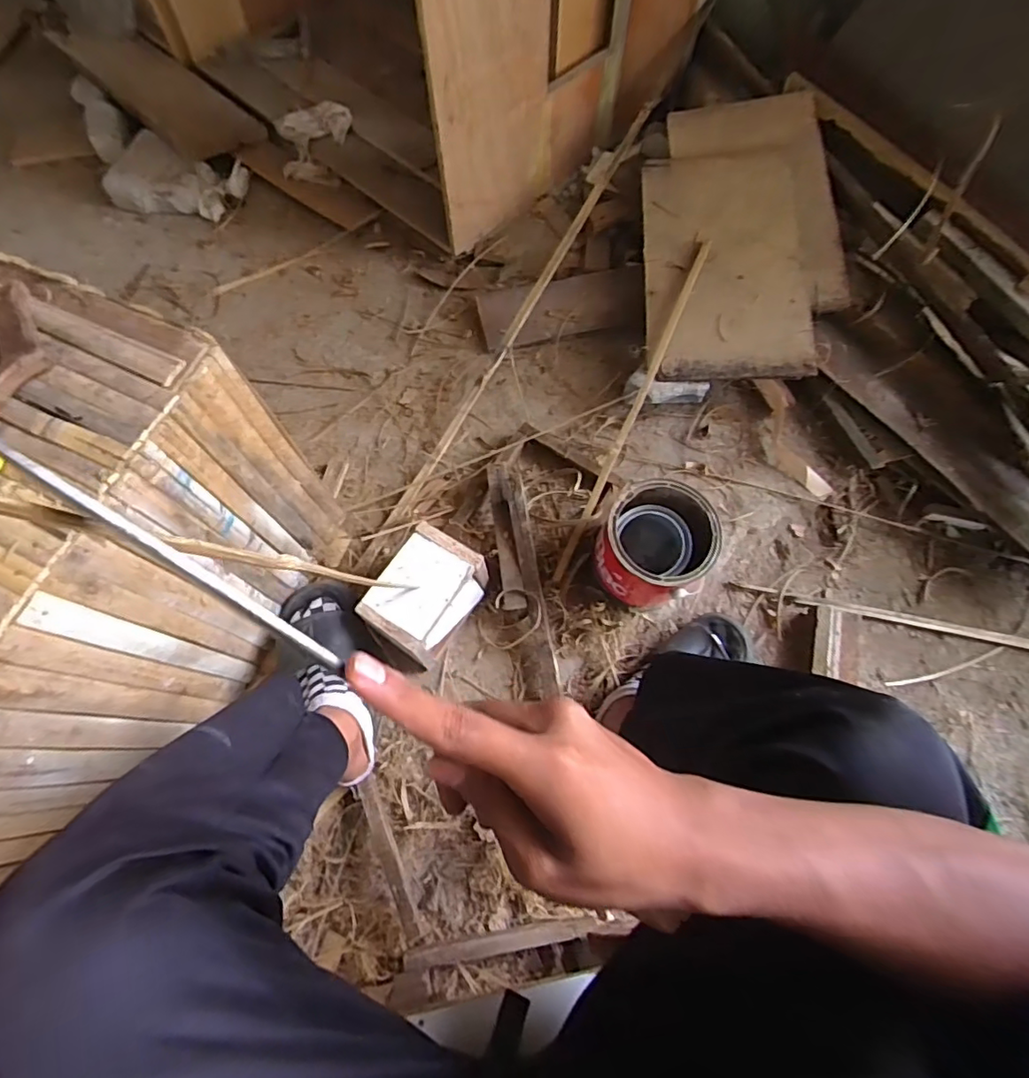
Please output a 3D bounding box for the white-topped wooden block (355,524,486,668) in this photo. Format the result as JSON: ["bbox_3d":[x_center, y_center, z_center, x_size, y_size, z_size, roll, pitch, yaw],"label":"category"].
[{"bbox_3d":[-0.126,0.086,0.819,0.117,0.118,0.162,29,70,13],"label":"white-topped wooden block"}]

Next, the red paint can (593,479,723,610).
[{"bbox_3d":[0.199,0.022,0.835,0.144,0.196,0.136,0,66,1],"label":"red paint can"}]

